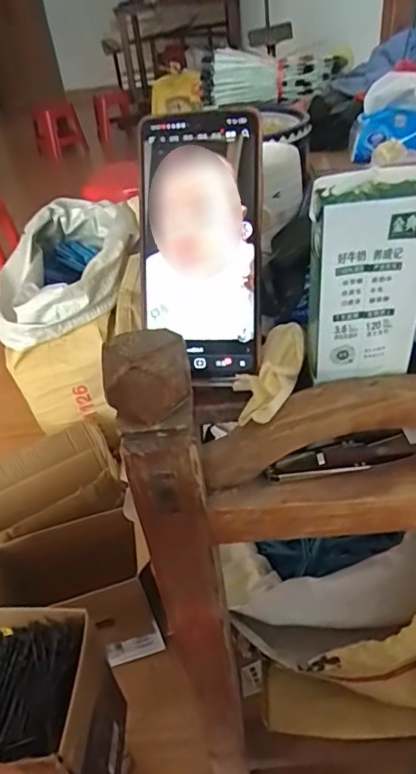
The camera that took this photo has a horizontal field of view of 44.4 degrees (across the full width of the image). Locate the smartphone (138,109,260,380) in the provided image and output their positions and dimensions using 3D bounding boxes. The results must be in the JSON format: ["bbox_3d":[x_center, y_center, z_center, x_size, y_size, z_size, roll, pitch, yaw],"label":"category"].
[{"bbox_3d":[-0.005,-0.087,0.323,0.074,0.160,0.013,0,6,9],"label":"smartphone"}]

